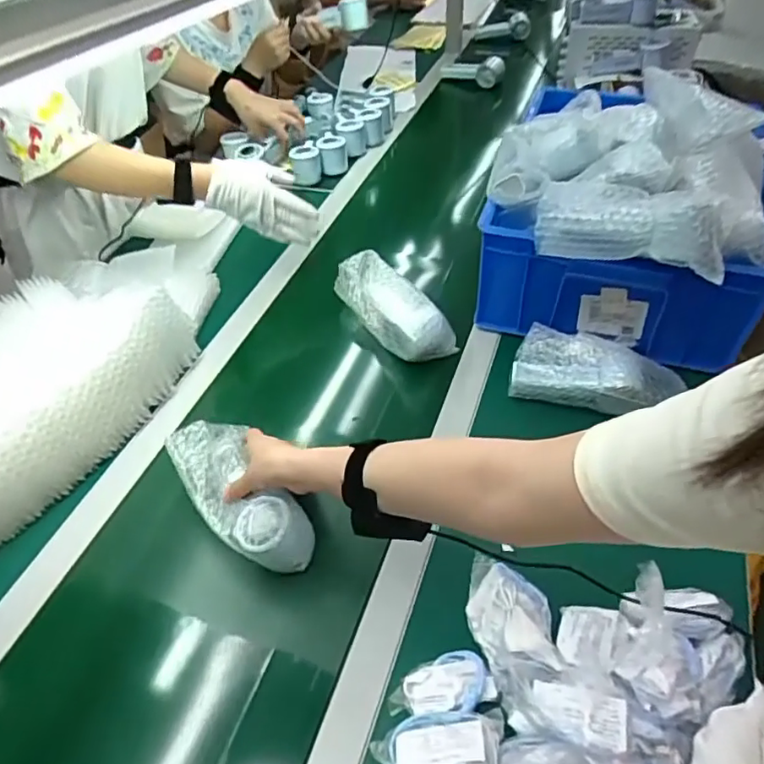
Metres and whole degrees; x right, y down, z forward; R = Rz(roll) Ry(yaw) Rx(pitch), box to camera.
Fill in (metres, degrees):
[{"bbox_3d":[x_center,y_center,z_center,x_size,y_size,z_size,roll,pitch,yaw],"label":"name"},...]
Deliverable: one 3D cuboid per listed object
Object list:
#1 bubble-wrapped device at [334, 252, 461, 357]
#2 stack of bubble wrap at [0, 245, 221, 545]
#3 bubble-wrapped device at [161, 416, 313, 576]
[{"bbox_3d":[0.014,-0.105,0.812,0.073,0.065,0.184,-29,52,-24],"label":"bubble-wrapped device"},{"bbox_3d":[-0.409,-0.026,0.733,0.244,0.117,0.500,14,48,15],"label":"stack of bubble wrap"},{"bbox_3d":[-0.150,0.113,0.614,0.085,0.066,0.191,-31,53,-25],"label":"bubble-wrapped device"}]

